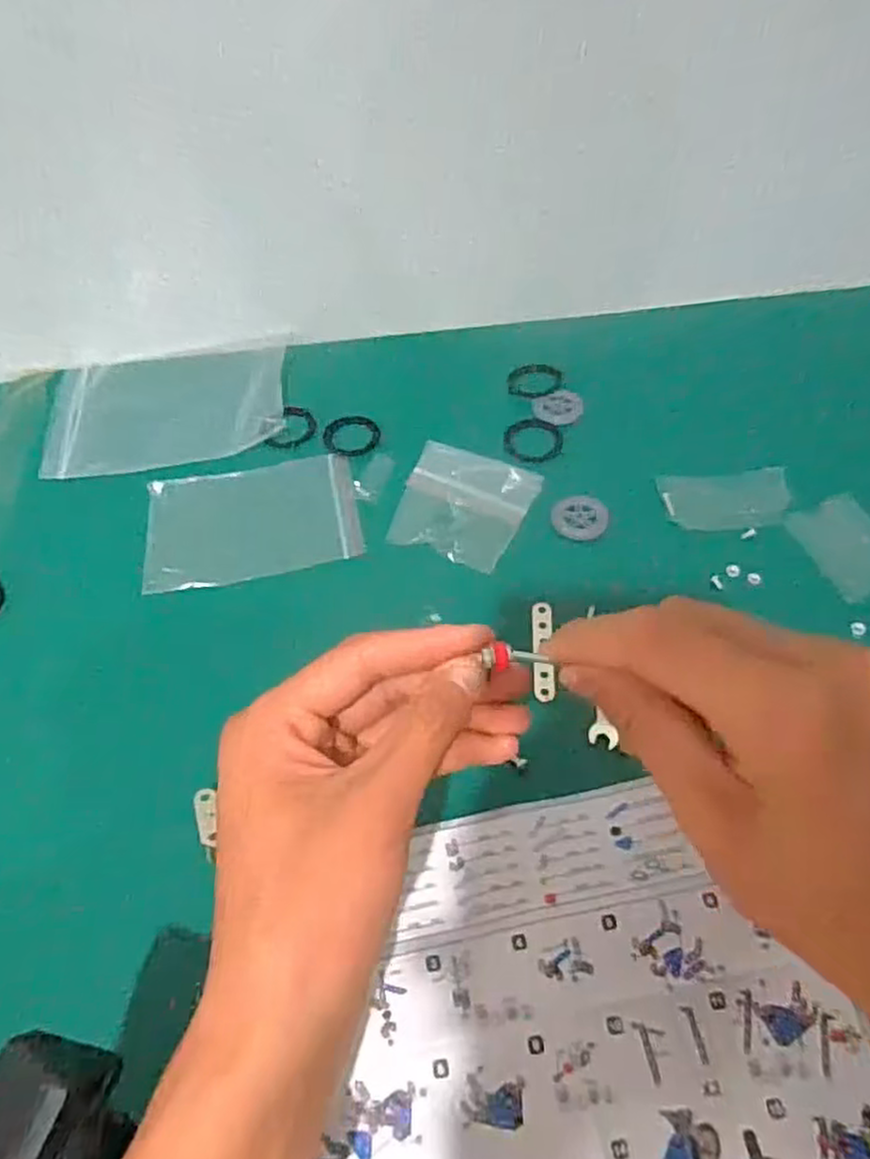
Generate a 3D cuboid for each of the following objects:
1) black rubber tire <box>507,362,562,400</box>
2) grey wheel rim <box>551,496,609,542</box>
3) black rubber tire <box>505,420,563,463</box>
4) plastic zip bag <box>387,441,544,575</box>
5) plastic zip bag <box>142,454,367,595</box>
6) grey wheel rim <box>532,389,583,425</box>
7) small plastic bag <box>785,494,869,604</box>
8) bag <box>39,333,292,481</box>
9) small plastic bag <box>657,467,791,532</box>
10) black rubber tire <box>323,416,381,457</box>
[{"bbox_3d":[0.069,-0.138,0.504,0.037,0.006,0.036,-2,55,3],"label":"black rubber tire"},{"bbox_3d":[0.086,-0.036,0.428,0.032,0.008,0.027,2,56,6],"label":"grey wheel rim"},{"bbox_3d":[0.064,-0.090,0.472,0.037,0.007,0.043,-8,55,-1],"label":"black rubber tire"},{"bbox_3d":[0.016,-0.046,0.433,0.075,0.020,0.074,18,59,16],"label":"plastic zip bag"},{"bbox_3d":[-0.112,-0.036,0.445,0.127,0.007,0.083,-11,60,-5],"label":"plastic zip bag"},{"bbox_3d":[0.083,-0.115,0.487,0.031,0.010,0.027,-20,56,-9],"label":"grey wheel rim"},{"bbox_3d":[0.232,-0.019,0.407,0.042,0.004,0.060,-20,58,-1],"label":"small plastic bag"},{"bbox_3d":[-0.187,-0.130,0.510,0.162,0.009,0.124,-8,55,-1],"label":"bag"},{"bbox_3d":[0.175,-0.048,0.434,0.075,0.005,0.040,-4,55,2],"label":"small plastic bag"},{"bbox_3d":[-0.055,-0.097,0.487,0.038,0.004,0.037,-2,55,3],"label":"black rubber tire"}]

